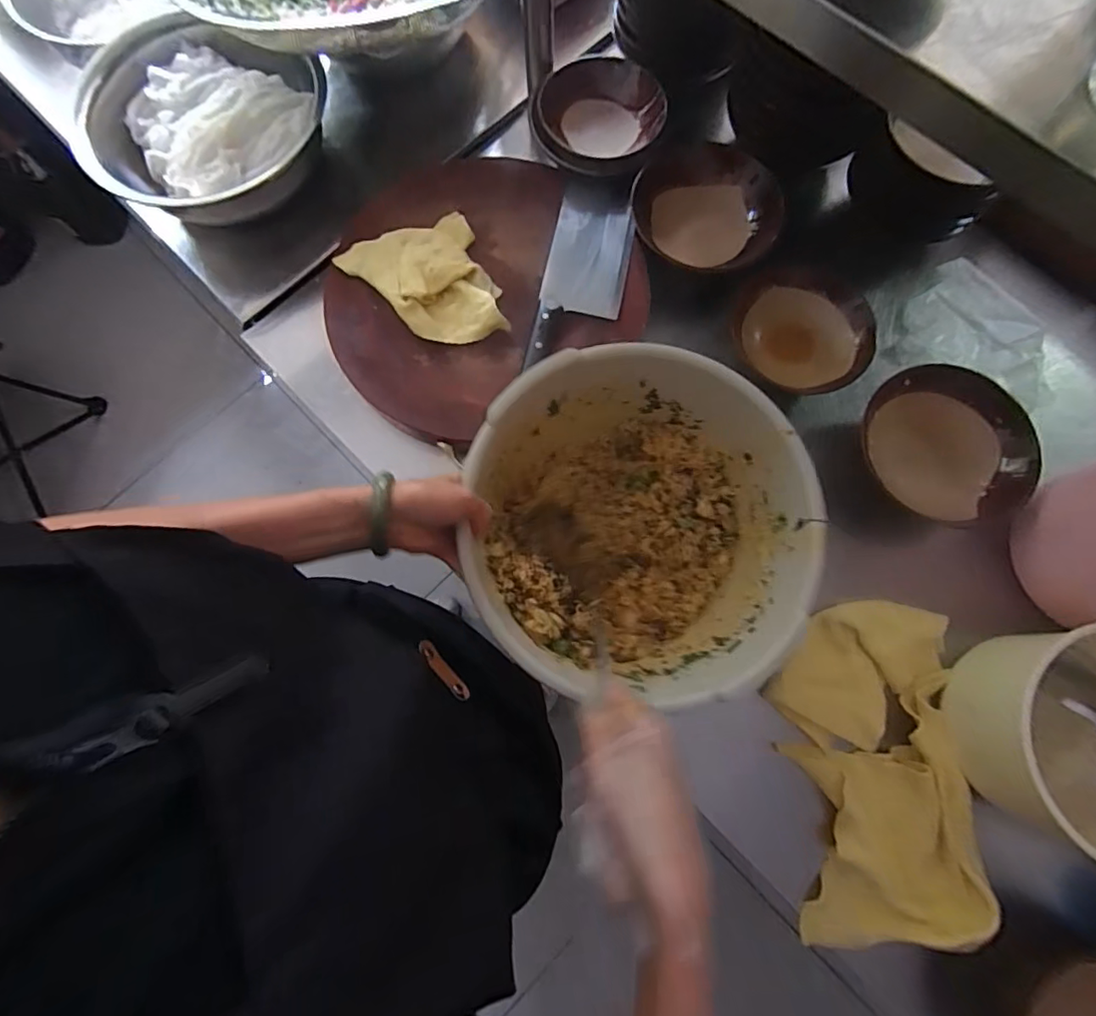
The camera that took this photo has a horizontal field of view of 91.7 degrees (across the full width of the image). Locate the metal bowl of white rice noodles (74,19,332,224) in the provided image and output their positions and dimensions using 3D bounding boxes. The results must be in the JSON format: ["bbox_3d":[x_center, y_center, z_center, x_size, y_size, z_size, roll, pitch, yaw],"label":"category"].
[{"bbox_3d":[-0.438,-0.473,0.676,0.300,0.068,0.255,21,78,3],"label":"metal bowl of white rice noodles"}]

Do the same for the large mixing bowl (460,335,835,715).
[{"bbox_3d":[0.086,0.013,0.519,0.308,0.136,0.292,0,77,-1],"label":"large mixing bowl"}]

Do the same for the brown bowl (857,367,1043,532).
[{"bbox_3d":[0.434,-0.074,0.581,0.161,0.062,0.176,0,77,-1],"label":"brown bowl"}]

